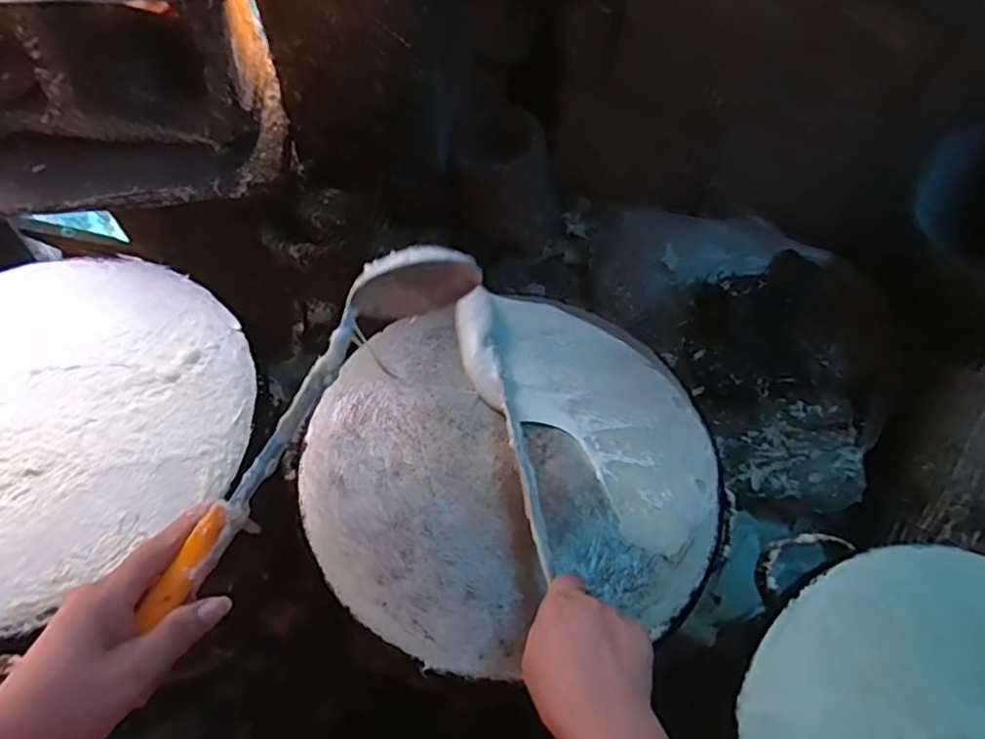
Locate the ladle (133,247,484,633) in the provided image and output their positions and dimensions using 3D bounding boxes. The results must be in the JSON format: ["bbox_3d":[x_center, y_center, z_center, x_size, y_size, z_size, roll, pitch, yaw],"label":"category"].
[{"bbox_3d":[-0.111,0.029,0.410,0.056,0.075,0.284,27,68,13],"label":"ladle"}]

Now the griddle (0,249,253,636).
[{"bbox_3d":[-0.411,0.033,0.571,0.344,0.036,0.337,1,59,-2],"label":"griddle"}]

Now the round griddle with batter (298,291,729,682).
[{"bbox_3d":[0.018,0.077,0.572,0.353,0.035,0.324,1,59,-2],"label":"round griddle with batter"}]

